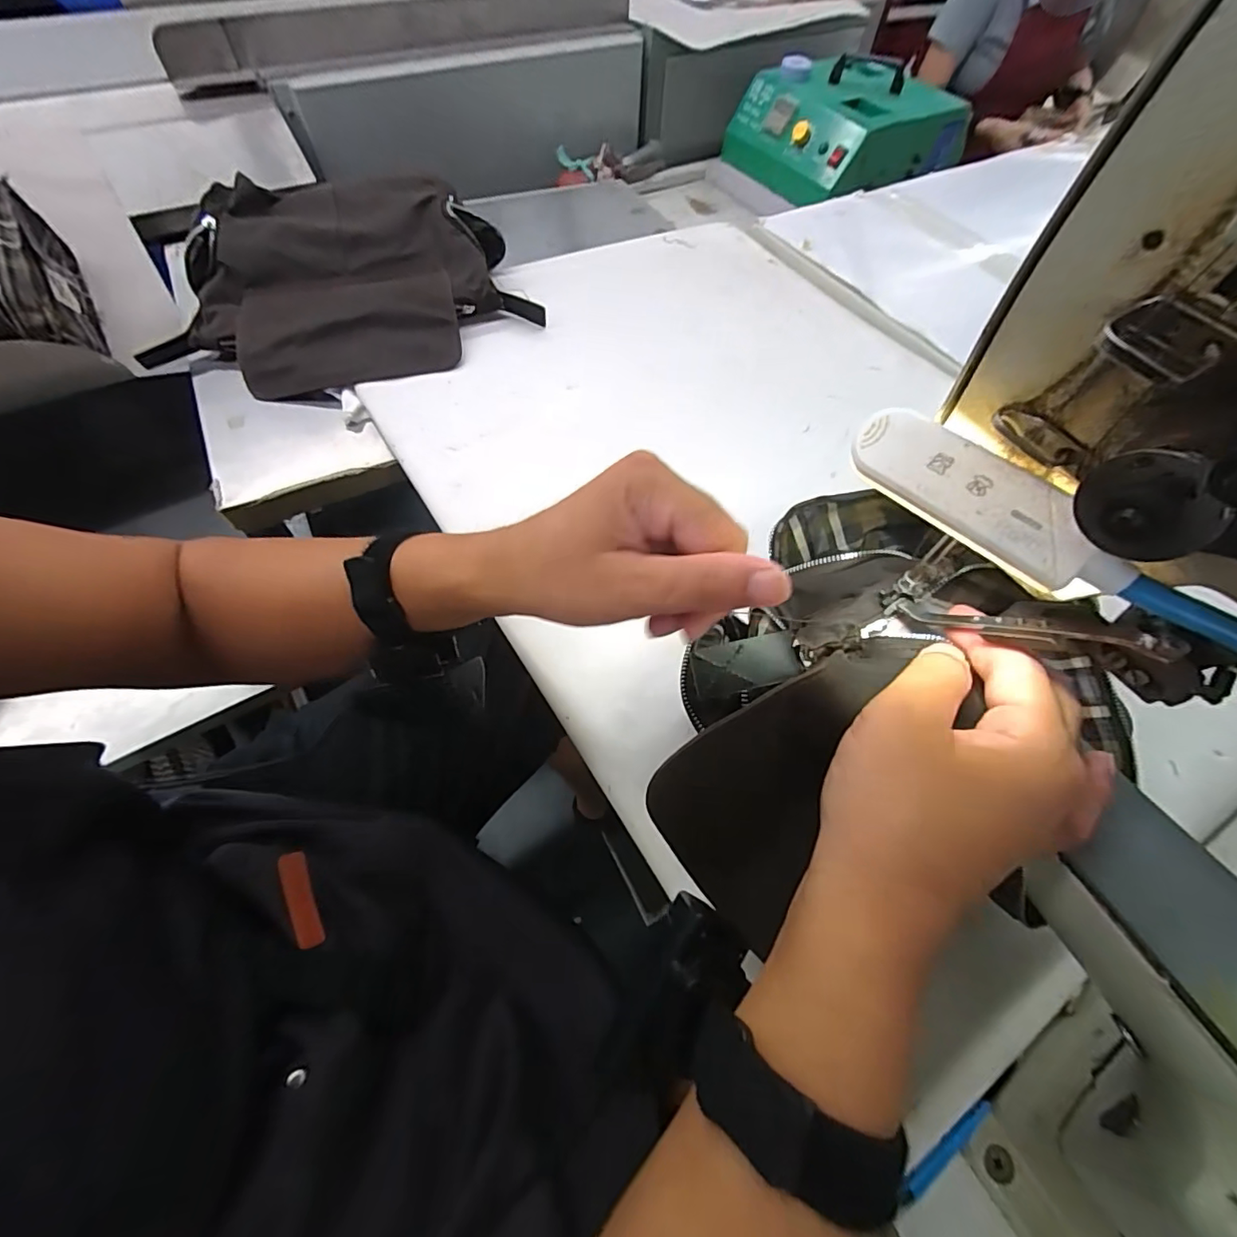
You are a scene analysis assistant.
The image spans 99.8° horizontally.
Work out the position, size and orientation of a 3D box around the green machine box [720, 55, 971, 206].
[{"bbox_3d":[0.452,-0.971,1.032,0.378,0.135,0.291,-21,63,-15],"label":"green machine box"}]

